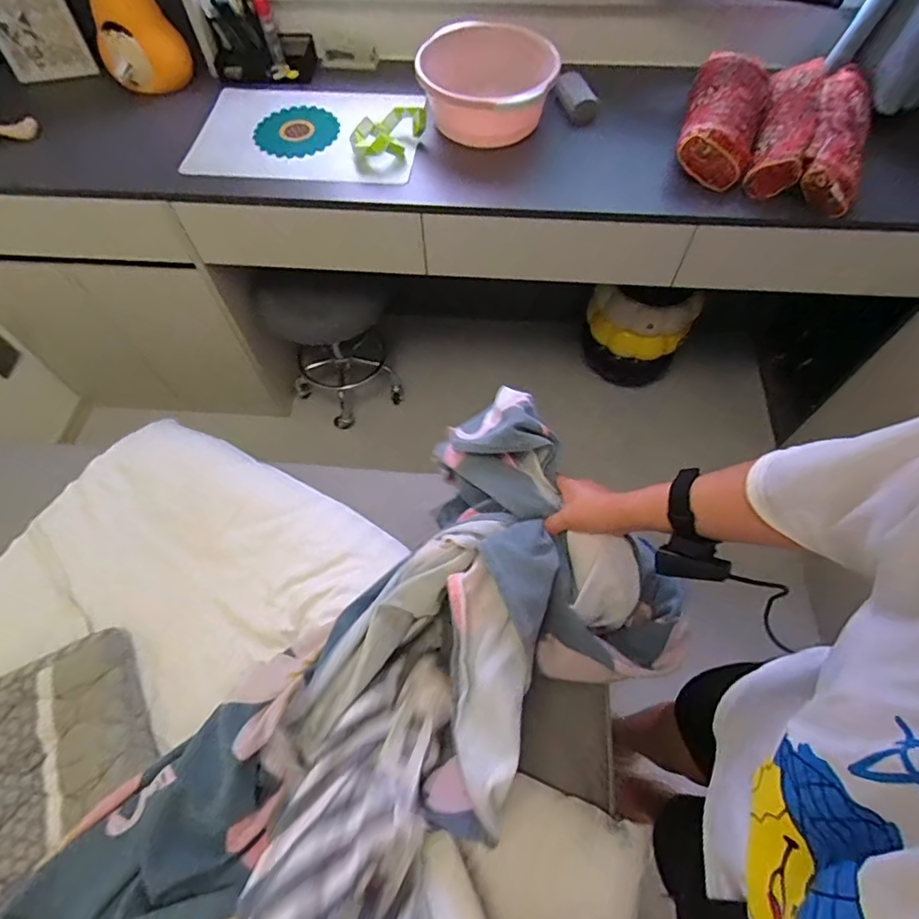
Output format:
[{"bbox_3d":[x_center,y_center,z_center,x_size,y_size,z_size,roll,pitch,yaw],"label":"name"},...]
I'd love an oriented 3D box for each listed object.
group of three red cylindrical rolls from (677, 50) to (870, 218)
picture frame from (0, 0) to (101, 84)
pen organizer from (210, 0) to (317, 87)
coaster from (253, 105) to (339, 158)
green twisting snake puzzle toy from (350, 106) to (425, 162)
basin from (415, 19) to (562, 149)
[{"bbox_3d":[0.580,-0.629,0.974,0.300,0.080,0.355,19,63,11],"label":"group of three red cylindrical rolls"},{"bbox_3d":[-0.895,-0.903,1.110,0.185,0.167,0.030,-7,62,-3],"label":"picture frame"},{"bbox_3d":[-0.417,-0.881,1.109,0.194,0.125,0.101,4,62,3],"label":"pen organizer"},{"bbox_3d":[-0.329,-0.664,1.065,0.159,0.010,0.154,-1,64,1],"label":"coaster"},{"bbox_3d":[-0.130,-0.608,1.005,0.143,0.060,0.086,-19,63,-9],"label":"green twisting snake puzzle toy"},{"bbox_3d":[0.051,-0.717,1.011,0.250,0.101,0.250,0,61,1],"label":"basin"}]

